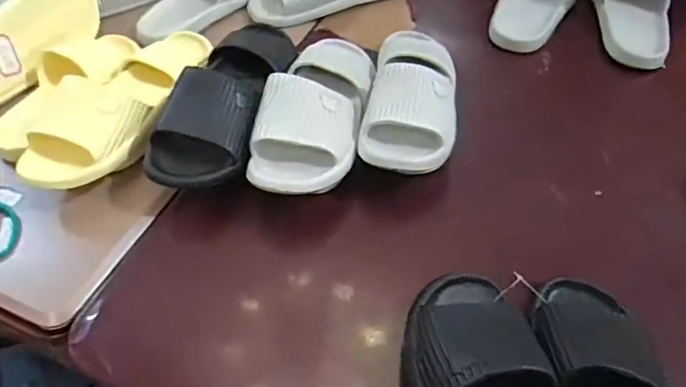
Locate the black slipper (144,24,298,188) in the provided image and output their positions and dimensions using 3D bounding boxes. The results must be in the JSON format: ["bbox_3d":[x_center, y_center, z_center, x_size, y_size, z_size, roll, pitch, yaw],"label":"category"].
[{"bbox_3d":[-0.137,-0.115,0.636,0.100,0.083,0.262,11,53,10],"label":"black slipper"}]

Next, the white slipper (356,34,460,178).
[{"bbox_3d":[0.089,-0.139,0.651,0.107,0.074,0.274,7,52,7],"label":"white slipper"}]

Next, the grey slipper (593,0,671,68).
[{"bbox_3d":[0.448,-0.301,0.815,0.094,0.051,0.272,4,52,4],"label":"grey slipper"}]

